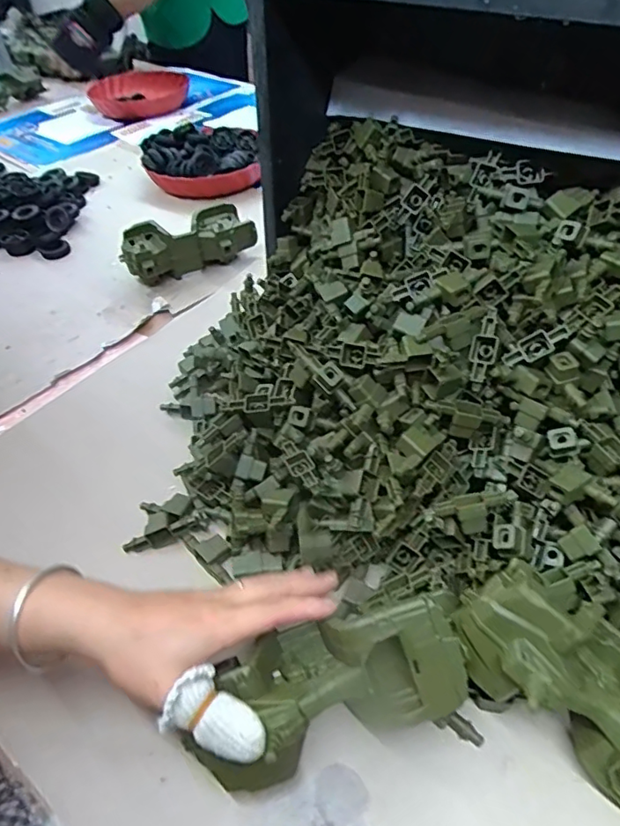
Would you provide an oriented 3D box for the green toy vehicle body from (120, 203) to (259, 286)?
[{"bbox_3d":[-0.173,-0.242,0.795,0.188,0.068,0.069,-23,49,-18],"label":"green toy vehicle body"}]

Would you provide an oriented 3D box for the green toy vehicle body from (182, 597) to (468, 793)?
[{"bbox_3d":[0.010,0.168,0.348,0.162,0.075,0.073,-14,47,-10],"label":"green toy vehicle body"}]

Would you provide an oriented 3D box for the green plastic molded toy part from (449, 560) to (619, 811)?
[{"bbox_3d":[0.172,0.169,0.335,0.173,0.075,0.070,43,59,6],"label":"green plastic molded toy part"}]

